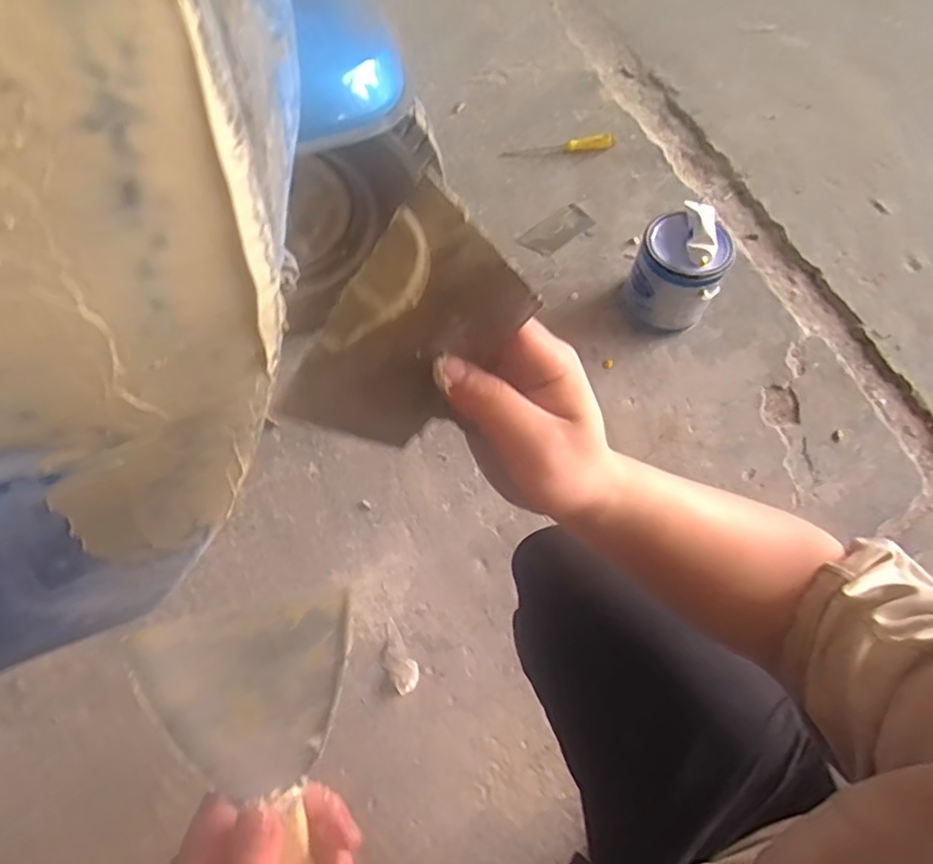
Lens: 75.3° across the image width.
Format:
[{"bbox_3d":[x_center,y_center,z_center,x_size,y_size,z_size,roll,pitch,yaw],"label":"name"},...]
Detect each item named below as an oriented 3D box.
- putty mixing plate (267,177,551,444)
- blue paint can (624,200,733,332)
[{"bbox_3d":[-0.026,-0.039,0.270,0.074,0.139,0.005,15,49,-32],"label":"putty mixing plate"},{"bbox_3d":[0.379,-0.292,1.102,0.150,0.191,0.163,20,67,9],"label":"blue paint can"}]

